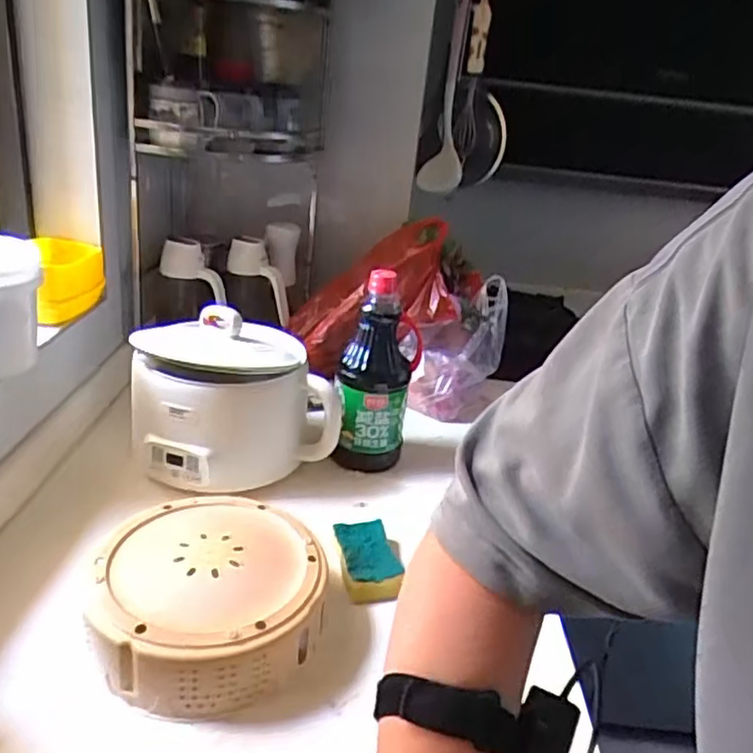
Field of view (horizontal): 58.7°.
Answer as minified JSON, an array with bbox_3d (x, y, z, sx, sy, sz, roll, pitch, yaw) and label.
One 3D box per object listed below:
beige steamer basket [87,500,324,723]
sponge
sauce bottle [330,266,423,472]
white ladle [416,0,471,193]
[{"bbox_3d":[-0.150,0.196,0.607,0.192,0.075,0.195,-1,25,-18],"label":"beige steamer basket"},{"bbox_3d":[-0.005,0.191,0.707,0.068,0.027,0.095,0,25,-14],"label":"sponge"},{"bbox_3d":[0.000,0.002,0.845,0.089,0.255,0.073,9,24,6],"label":"sauce bottle"},{"bbox_3d":[0.133,-0.498,1.194,0.072,0.322,0.071,9,24,6],"label":"white ladle"}]

